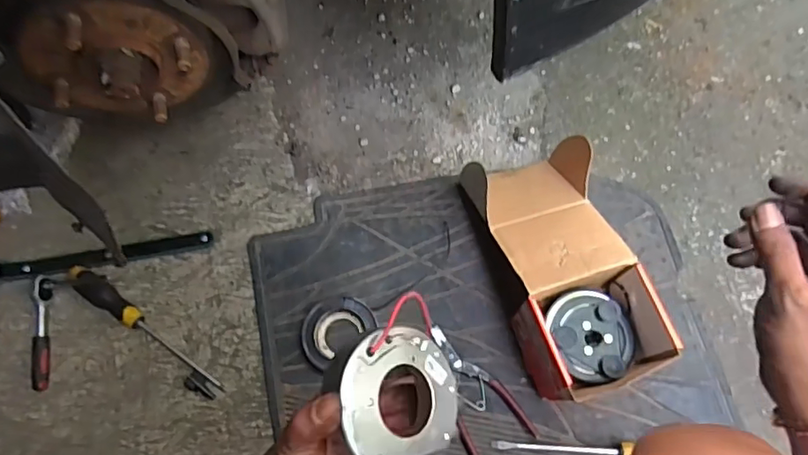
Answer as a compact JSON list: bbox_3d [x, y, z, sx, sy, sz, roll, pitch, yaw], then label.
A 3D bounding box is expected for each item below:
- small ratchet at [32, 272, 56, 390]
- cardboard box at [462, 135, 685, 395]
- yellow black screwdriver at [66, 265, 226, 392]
[{"bbox_3d":[-0.461,0.134,0.704,0.020,0.017,0.142,-7,72,4],"label":"small ratchet"},{"bbox_3d":[0.198,0.041,0.689,0.160,0.111,0.302,-16,73,-5],"label":"cardboard box"},{"bbox_3d":[-0.328,0.125,0.708,0.247,0.026,0.032,30,78,14],"label":"yellow black screwdriver"}]

